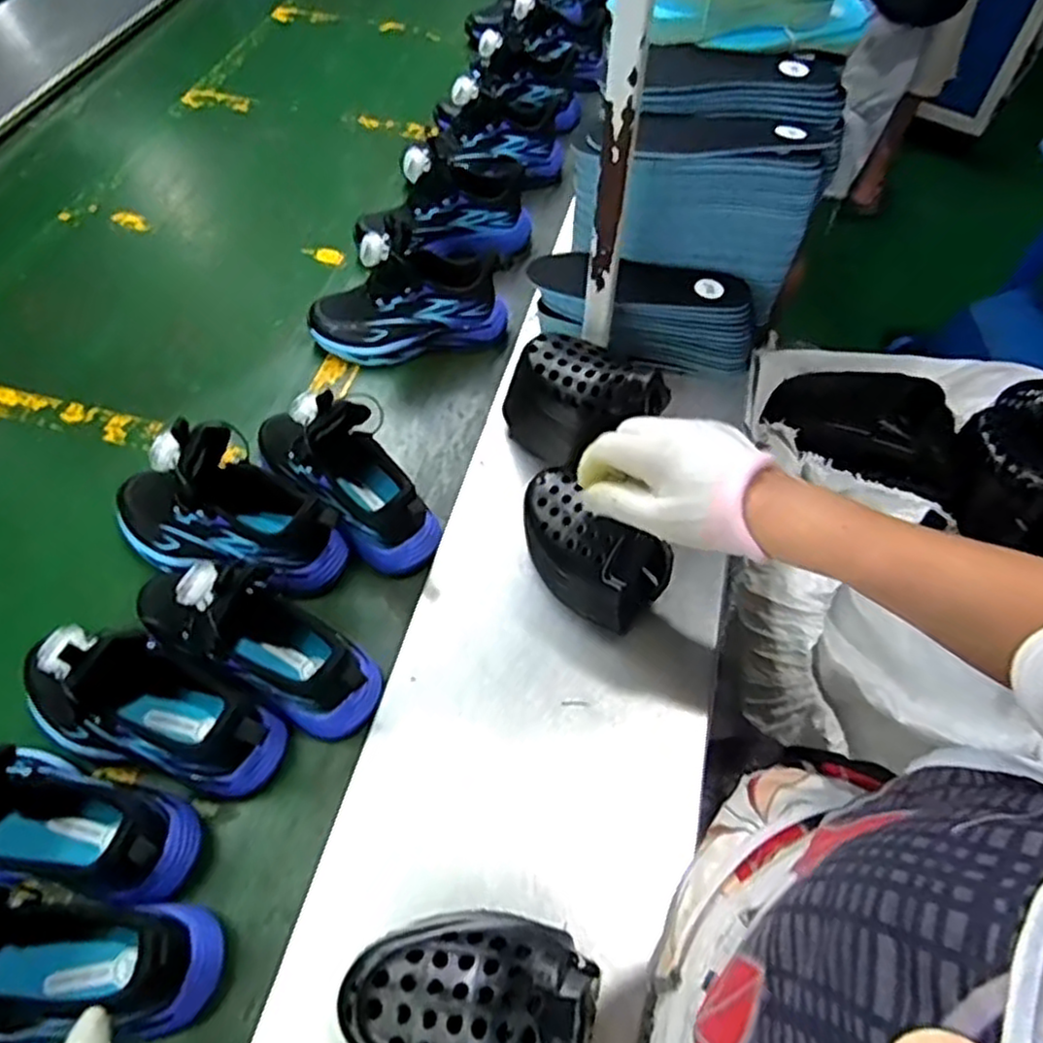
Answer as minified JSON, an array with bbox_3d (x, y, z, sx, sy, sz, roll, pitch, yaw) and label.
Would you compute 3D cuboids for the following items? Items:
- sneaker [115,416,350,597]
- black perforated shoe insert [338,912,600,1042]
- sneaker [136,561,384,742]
[{"bbox_3d":[-0.241,-0.009,0.572,0.201,0.119,0.089,13,56,8],"label":"sneaker"},{"bbox_3d":[-0.029,0.256,0.397,0.138,0.083,0.085,10,56,5],"label":"black perforated shoe insert"},{"bbox_3d":[-0.199,0.071,0.526,0.208,0.105,0.079,29,60,17],"label":"sneaker"}]

